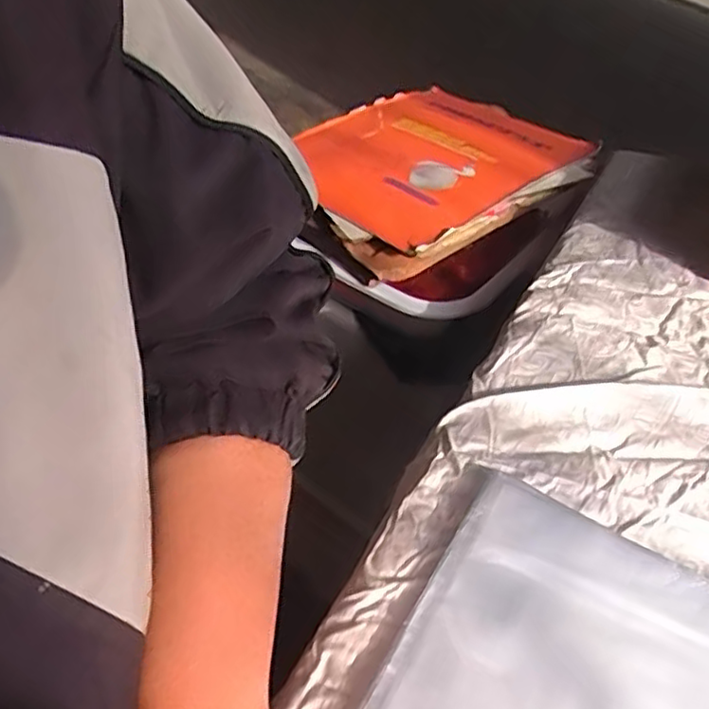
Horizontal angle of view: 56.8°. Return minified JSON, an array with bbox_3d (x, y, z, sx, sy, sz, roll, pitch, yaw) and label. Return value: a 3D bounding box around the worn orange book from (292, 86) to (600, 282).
[{"bbox_3d":[0.076,-0.207,0.711,0.317,0.040,0.246,-28,54,-30],"label":"worn orange book"}]

